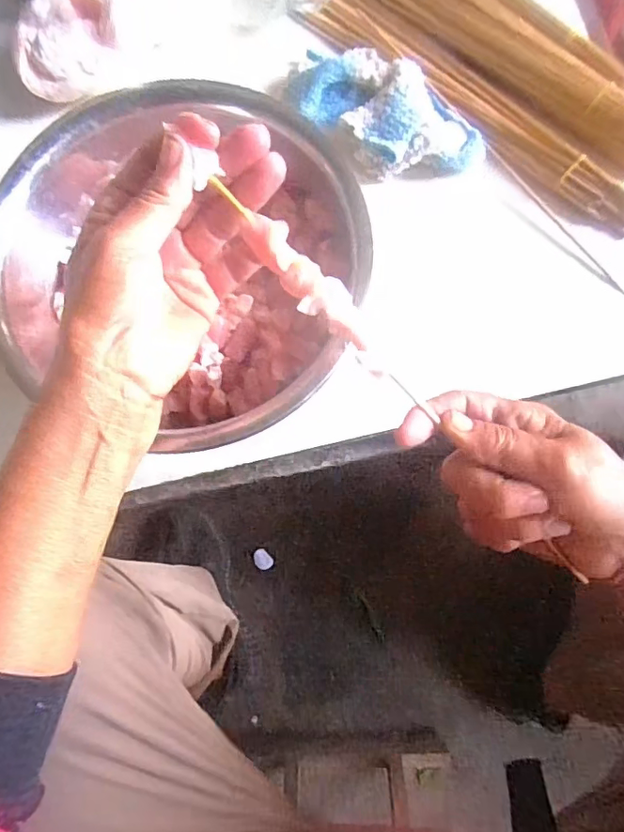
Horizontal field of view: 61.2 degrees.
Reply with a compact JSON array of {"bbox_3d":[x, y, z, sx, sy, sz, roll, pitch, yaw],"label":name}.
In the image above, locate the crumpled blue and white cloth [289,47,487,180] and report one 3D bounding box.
[{"bbox_3d":[0.056,-0.223,0.392,0.140,0.031,0.072,42,84,7],"label":"crumpled blue and white cloth"}]

